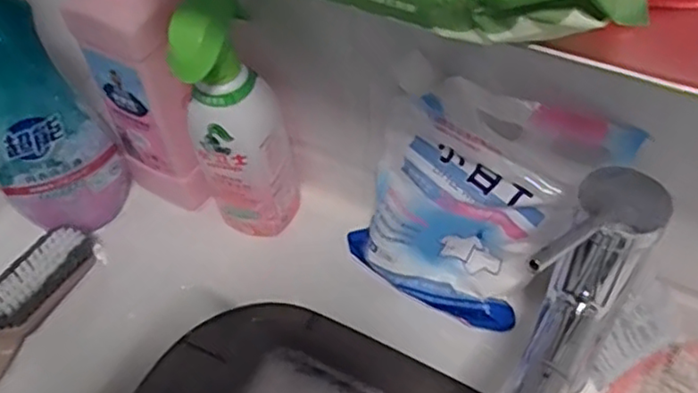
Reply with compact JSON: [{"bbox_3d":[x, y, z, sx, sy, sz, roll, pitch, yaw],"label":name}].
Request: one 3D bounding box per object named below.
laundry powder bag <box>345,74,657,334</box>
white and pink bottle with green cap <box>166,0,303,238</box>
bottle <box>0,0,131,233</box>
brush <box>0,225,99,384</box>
[{"bbox_3d":[0.084,0.008,0.472,0.177,0.180,0.069,24,56,22],"label":"laundry powder bag"},{"bbox_3d":[-0.086,-0.060,0.510,0.077,0.227,0.071,-12,51,-6],"label":"white and pink bottle with green cap"},{"bbox_3d":[-0.253,-0.060,0.523,0.066,0.227,0.088,27,57,24],"label":"bottle"},{"bbox_3d":[-0.278,0.112,0.515,0.039,0.055,0.214,20,54,19],"label":"brush"}]

